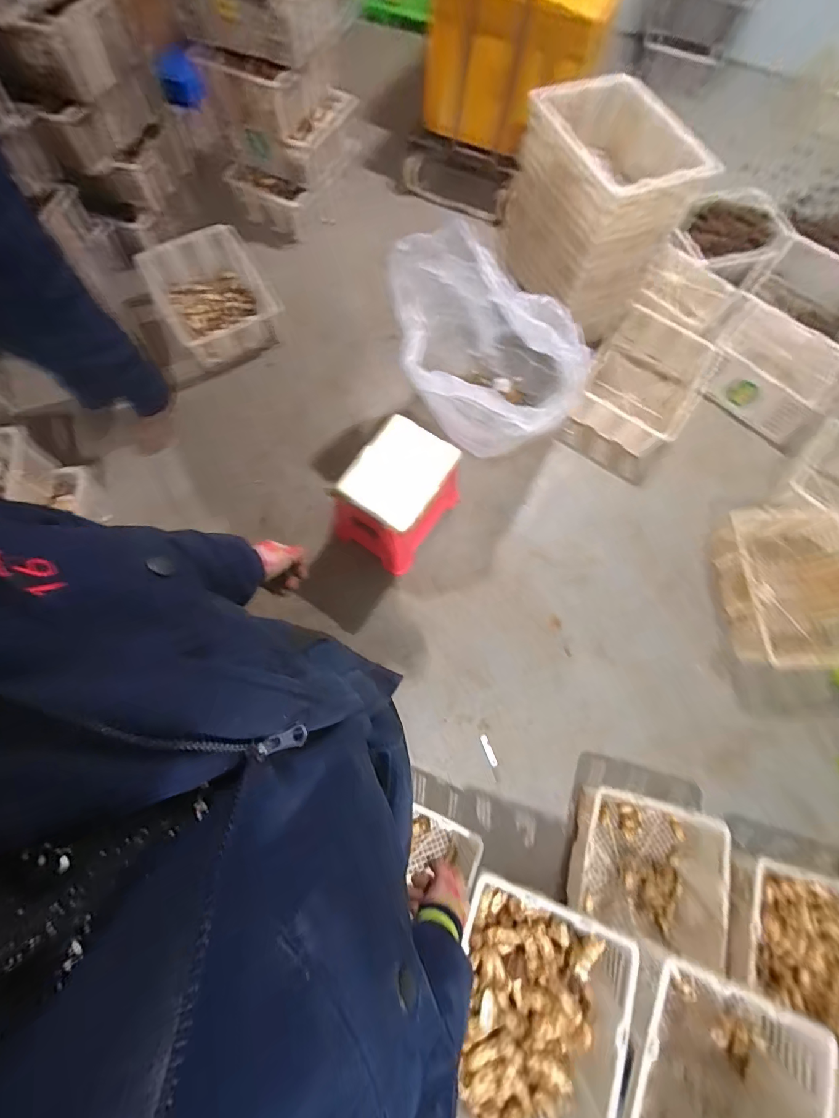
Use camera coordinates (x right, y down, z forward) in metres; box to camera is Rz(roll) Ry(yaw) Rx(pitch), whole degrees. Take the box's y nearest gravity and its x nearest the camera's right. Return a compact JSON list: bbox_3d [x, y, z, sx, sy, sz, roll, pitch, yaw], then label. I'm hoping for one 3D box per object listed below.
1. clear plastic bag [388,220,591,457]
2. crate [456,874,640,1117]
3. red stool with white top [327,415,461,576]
[{"bbox_3d":[0.203,-0.560,1.261,0.603,0.519,0.534,6,68,-2],"label":"clear plastic bag"},{"bbox_3d":[0.214,0.951,0.839,0.343,0.157,0.462,19,69,4],"label":"crate"},{"bbox_3d":[-0.065,-0.181,1.255,0.260,0.314,0.318,34,70,9],"label":"red stool with white top"}]

